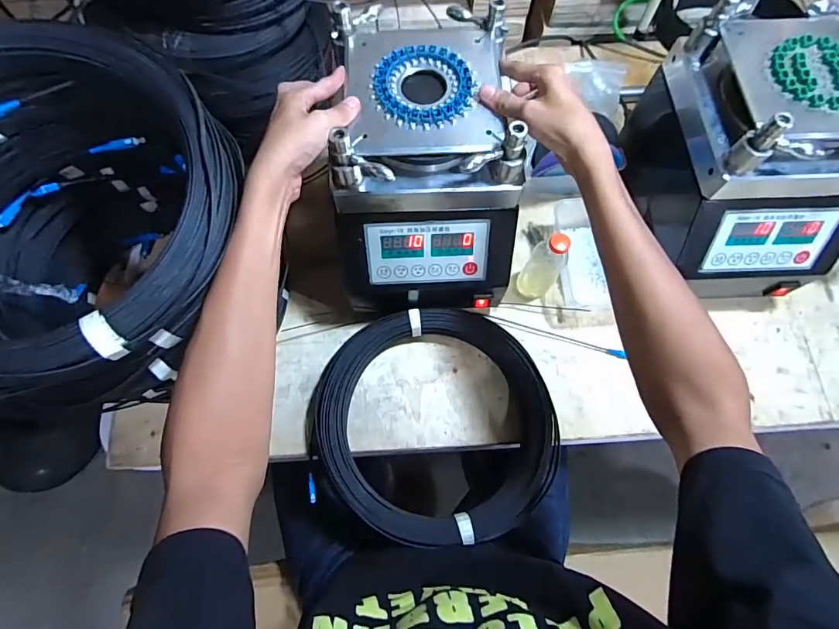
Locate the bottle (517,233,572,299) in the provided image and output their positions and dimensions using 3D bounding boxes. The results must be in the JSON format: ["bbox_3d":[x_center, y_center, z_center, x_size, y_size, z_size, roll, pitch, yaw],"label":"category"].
[{"bbox_3d":[0.182,-0.074,0.622,0.049,0.131,0.056,35,75,11],"label":"bottle"}]

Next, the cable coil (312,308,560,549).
[{"bbox_3d":[0.024,0.144,0.594,0.329,0.056,0.305,0,72,1],"label":"cable coil"}]

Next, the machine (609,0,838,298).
[{"bbox_3d":[0.439,-0.198,0.589,0.220,0.270,0.285,-1,72,0],"label":"machine"}]

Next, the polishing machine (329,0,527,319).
[{"bbox_3d":[0.011,-0.172,0.561,0.210,0.253,0.268,1,72,1],"label":"polishing machine"}]

